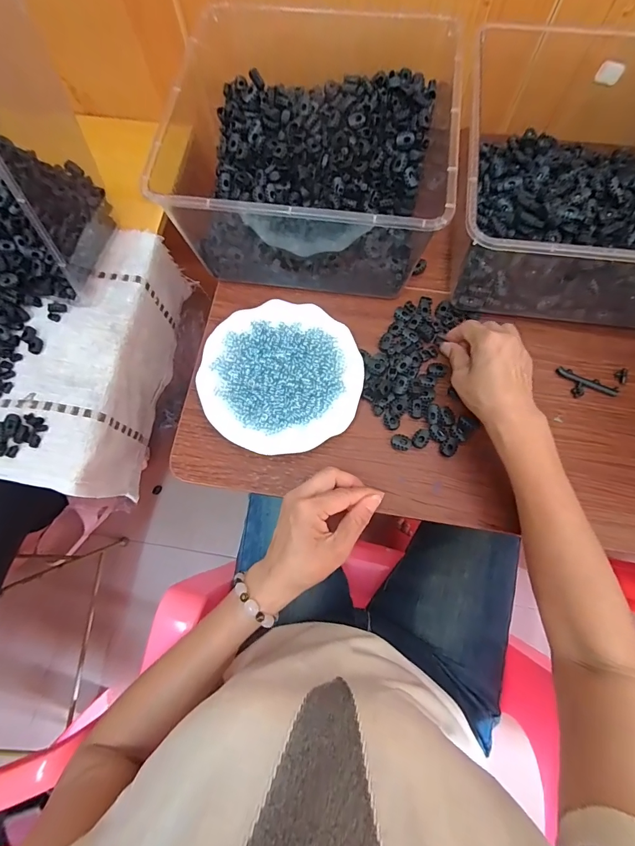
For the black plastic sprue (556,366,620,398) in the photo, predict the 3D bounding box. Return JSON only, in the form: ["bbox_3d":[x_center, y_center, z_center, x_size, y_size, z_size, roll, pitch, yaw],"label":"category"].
[{"bbox_3d":[0.314,-0.041,0.446,0.069,0.004,0.030,25,76,8],"label":"black plastic sprue"}]

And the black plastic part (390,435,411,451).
[{"bbox_3d":[0.095,0.021,0.429,0.022,0.009,0.016,12,74,5],"label":"black plastic part"}]

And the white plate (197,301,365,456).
[{"bbox_3d":[-0.041,-0.053,0.448,0.181,0.031,0.177,0,74,1],"label":"white plate"}]

